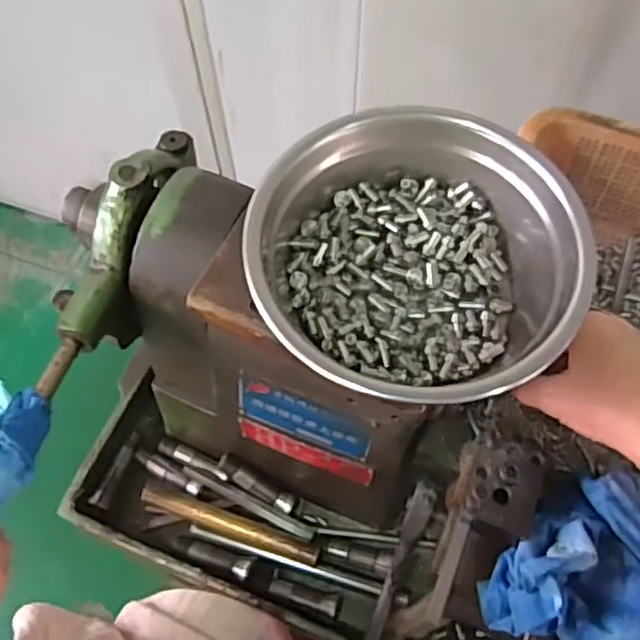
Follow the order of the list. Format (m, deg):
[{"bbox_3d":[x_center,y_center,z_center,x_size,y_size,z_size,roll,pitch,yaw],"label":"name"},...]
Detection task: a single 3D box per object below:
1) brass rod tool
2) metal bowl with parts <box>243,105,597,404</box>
[{"bbox_3d":[-0.078,0.179,0.594,0.159,0.017,0.022,16,64,8],"label":"brass rod tool"},{"bbox_3d":[0.049,-0.027,0.363,0.162,0.051,0.160,-21,65,-10],"label":"metal bowl with parts"}]

